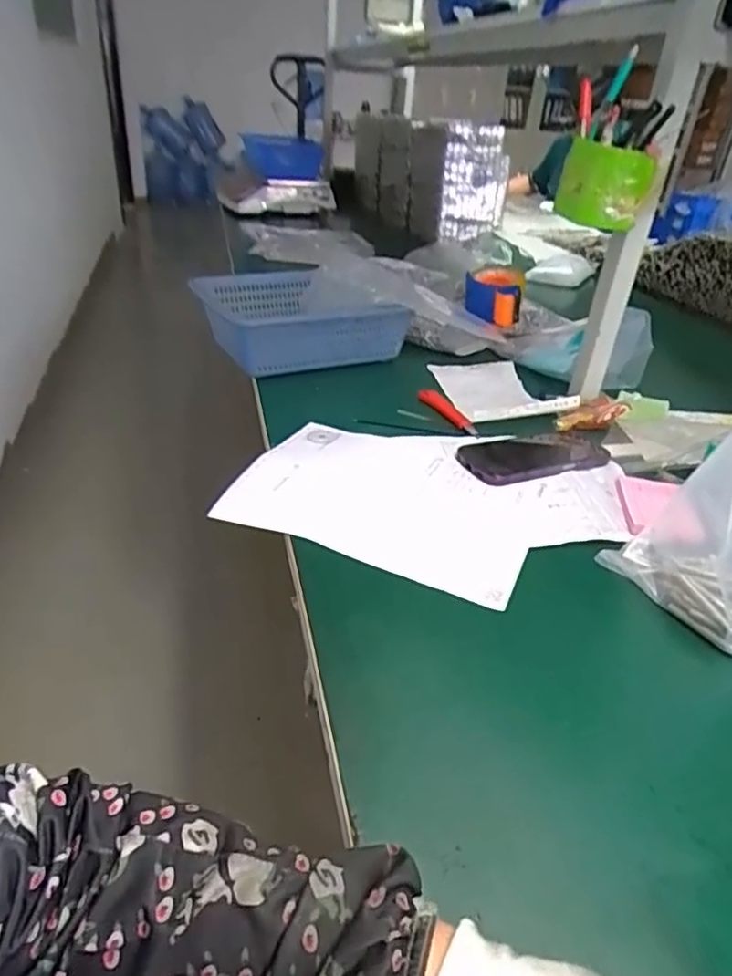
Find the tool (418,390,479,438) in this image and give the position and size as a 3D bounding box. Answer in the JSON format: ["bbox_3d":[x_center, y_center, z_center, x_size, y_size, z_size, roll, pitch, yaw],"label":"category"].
[{"bbox_3d":[0.109,-0.095,0.807,0.025,0.018,0.135,-8,35,-23],"label":"tool"}]

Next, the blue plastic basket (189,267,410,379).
[{"bbox_3d":[-0.102,-0.251,0.925,0.281,0.084,0.227,-10,37,-23],"label":"blue plastic basket"}]

